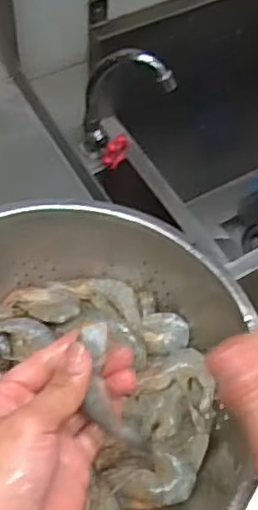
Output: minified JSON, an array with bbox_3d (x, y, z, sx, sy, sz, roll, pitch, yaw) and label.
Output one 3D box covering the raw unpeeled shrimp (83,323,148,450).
[{"bbox_3d":[-0.013,0.086,0.417,0.030,0.015,0.084,-13,94,-11],"label":"raw unpeeled shrimp"}]

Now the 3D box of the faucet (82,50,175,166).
[{"bbox_3d":[-0.005,-0.190,0.882,0.057,0.195,0.119,-34,65,-22],"label":"faucet"}]

